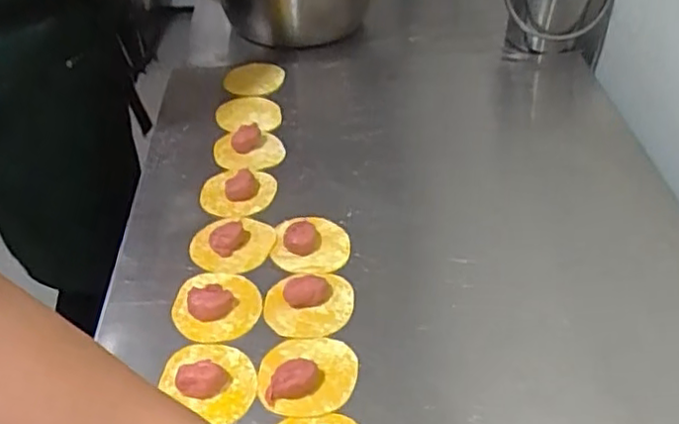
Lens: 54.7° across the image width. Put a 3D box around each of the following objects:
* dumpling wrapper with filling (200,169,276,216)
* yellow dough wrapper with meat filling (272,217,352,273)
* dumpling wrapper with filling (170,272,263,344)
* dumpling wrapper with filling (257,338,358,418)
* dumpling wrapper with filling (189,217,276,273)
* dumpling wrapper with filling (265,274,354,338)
[{"bbox_3d":[-0.116,-0.022,0.748,0.084,0.025,0.062,-4,39,-2],"label":"dumpling wrapper with filling"},{"bbox_3d":[-0.030,0.030,0.682,0.078,0.025,0.071,-1,39,1],"label":"yellow dough wrapper with meat filling"},{"bbox_3d":[-0.116,0.085,0.625,0.080,0.021,0.079,-1,39,1],"label":"dumpling wrapper with filling"},{"bbox_3d":[-0.027,0.135,0.561,0.083,0.020,0.074,-8,39,-8],"label":"dumpling wrapper with filling"},{"bbox_3d":[-0.113,0.028,0.690,0.079,0.019,0.079,11,41,15],"label":"dumpling wrapper with filling"},{"bbox_3d":[-0.028,0.085,0.619,0.082,0.018,0.068,-10,40,-10],"label":"dumpling wrapper with filling"}]

